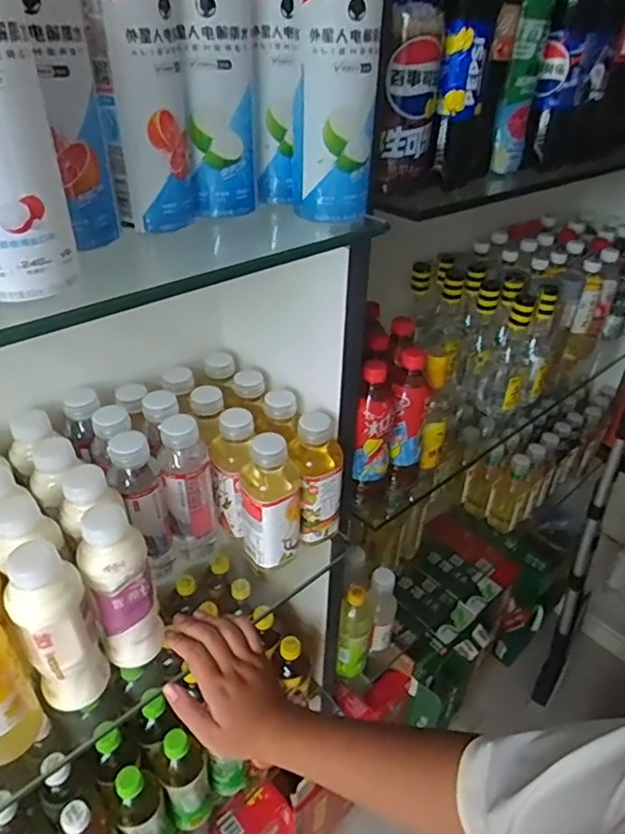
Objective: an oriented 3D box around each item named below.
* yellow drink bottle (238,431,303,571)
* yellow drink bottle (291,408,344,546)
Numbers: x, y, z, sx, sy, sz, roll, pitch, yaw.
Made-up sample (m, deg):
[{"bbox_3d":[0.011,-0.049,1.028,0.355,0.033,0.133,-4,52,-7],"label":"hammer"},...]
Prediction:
[{"bbox_3d":[-0.049,0.098,0.658,0.073,0.167,0.059,0,35,-2],"label":"yellow drink bottle"},{"bbox_3d":[0.008,0.077,0.695,0.058,0.173,0.064,10,36,12],"label":"yellow drink bottle"}]

